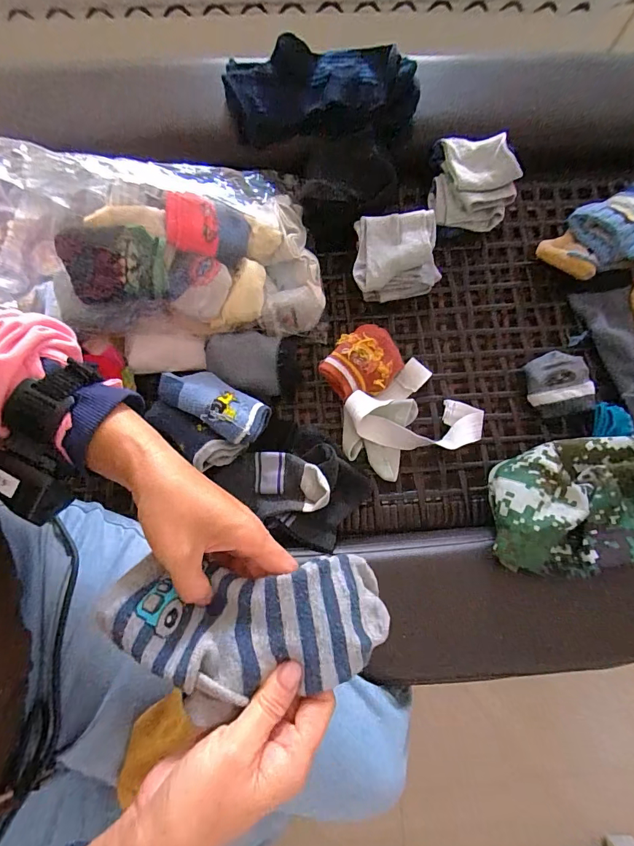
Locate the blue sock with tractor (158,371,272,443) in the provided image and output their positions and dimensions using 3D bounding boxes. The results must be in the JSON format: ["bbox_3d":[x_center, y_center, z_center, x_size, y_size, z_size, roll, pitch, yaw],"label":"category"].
[{"bbox_3d":[-0.106,-0.019,0.446,0.105,0.072,0.027,31,119,3],"label":"blue sock with tractor"}]

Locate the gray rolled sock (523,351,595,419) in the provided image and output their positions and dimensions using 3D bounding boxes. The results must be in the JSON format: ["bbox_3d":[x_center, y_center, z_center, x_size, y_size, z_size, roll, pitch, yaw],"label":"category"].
[{"bbox_3d":[0.300,-0.046,0.514,0.073,0.041,0.078,0,79,-1],"label":"gray rolled sock"}]

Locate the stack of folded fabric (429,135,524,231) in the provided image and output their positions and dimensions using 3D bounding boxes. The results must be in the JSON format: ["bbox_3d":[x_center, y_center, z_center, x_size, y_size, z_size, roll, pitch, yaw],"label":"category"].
[{"bbox_3d":[0.200,-0.307,0.529,0.105,0.079,0.094,12,79,1],"label":"stack of folded fabric"}]

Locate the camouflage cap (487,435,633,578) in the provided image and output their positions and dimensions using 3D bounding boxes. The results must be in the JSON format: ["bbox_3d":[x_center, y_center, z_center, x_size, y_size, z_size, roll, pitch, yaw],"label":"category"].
[{"bbox_3d":[0.284,0.082,0.434,0.220,0.084,0.132,-15,79,-4],"label":"camouflage cap"}]

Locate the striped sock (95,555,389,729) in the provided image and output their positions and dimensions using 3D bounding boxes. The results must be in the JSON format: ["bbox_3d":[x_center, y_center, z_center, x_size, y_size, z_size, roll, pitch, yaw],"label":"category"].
[{"bbox_3d":[-0.041,0.130,0.256,0.173,0.036,0.075,-2,79,-8],"label":"striped sock"}]

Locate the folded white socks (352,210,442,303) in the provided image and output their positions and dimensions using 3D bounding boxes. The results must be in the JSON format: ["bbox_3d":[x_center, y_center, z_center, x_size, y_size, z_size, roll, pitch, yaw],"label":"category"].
[{"bbox_3d":[0.094,-0.209,0.519,0.109,0.080,0.092,-12,79,-4],"label":"folded white socks"}]

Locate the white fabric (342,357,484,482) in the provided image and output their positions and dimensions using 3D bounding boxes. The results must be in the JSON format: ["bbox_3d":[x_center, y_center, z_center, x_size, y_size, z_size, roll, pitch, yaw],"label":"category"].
[{"bbox_3d":[0.110,-0.001,0.495,0.161,0.053,0.119,-34,81,-8],"label":"white fabric"}]

